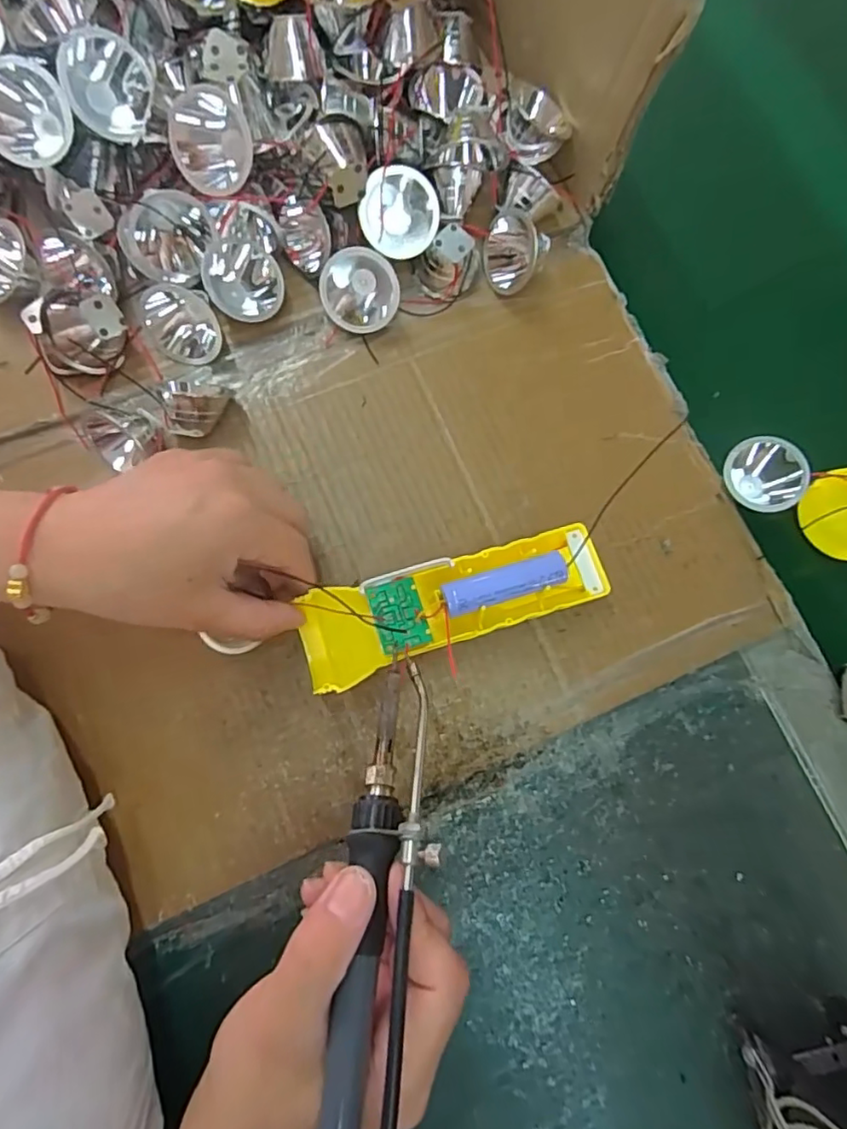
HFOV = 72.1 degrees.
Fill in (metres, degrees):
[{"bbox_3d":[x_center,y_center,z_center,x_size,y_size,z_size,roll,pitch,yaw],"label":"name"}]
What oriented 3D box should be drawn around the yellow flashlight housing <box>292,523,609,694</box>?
[{"bbox_3d":[0.016,0.019,0.296,0.157,0.021,0.045,-17,80,-6],"label":"yellow flashlight housing"}]

